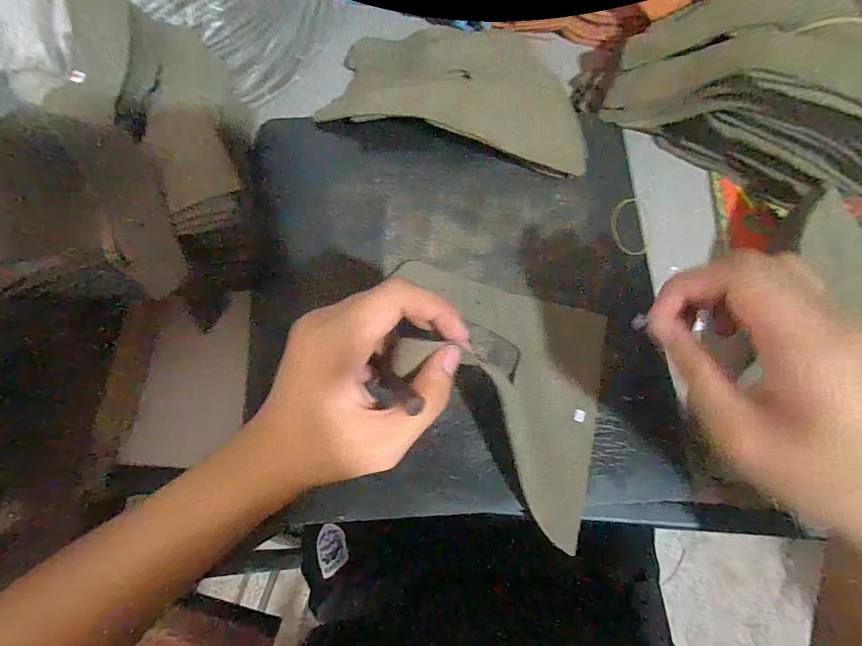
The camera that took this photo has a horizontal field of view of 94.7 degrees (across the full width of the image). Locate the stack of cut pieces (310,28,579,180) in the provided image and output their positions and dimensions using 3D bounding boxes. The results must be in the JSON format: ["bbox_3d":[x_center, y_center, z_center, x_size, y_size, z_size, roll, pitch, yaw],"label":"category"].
[{"bbox_3d":[0.029,-0.195,0.325,0.199,0.027,0.123,14,73,3],"label":"stack of cut pieces"}]

